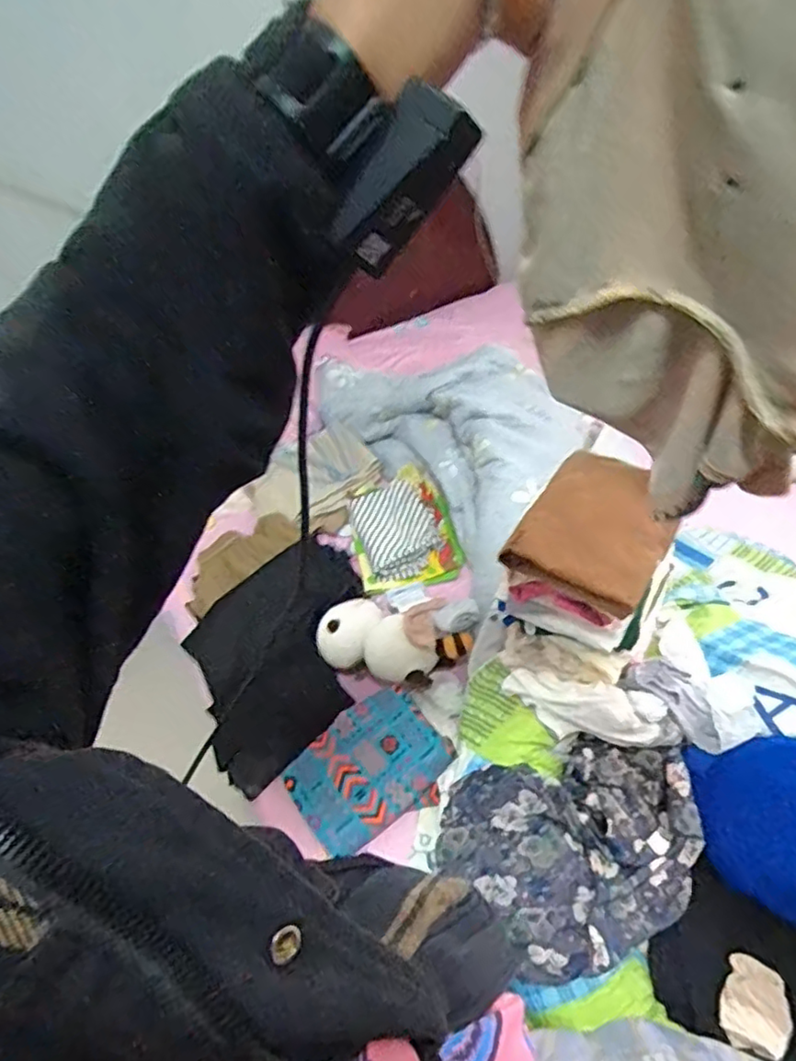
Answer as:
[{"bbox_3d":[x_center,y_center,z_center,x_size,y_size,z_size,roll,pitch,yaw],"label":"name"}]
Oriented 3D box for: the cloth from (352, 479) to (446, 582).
[{"bbox_3d":[-0.002,-0.005,1.350,0.168,0.038,0.249,-17,48,-9],"label":"cloth"}]

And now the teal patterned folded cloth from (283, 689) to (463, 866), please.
[{"bbox_3d":[-0.047,0.382,0.972,0.242,0.024,0.184,-41,69,-4],"label":"teal patterned folded cloth"}]

